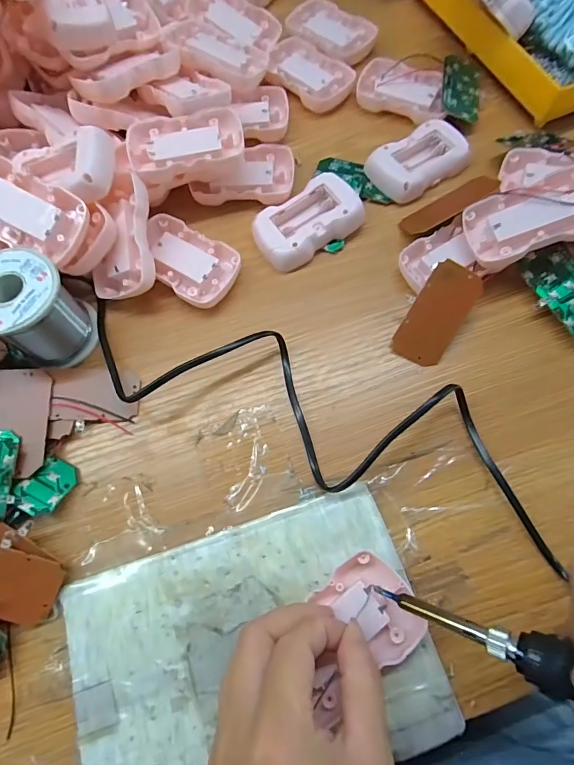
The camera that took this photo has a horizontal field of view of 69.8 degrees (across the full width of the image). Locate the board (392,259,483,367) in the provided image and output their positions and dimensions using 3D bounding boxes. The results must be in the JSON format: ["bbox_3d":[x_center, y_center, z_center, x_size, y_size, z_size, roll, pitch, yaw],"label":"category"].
[{"bbox_3d":[0.110,-0.049,0.301,0.037,0.004,0.076,29,95,-2],"label":"board"}]

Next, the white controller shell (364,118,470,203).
[{"bbox_3d":[0.113,-0.192,0.352,0.083,0.015,0.050,-33,73,-9],"label":"white controller shell"}]

